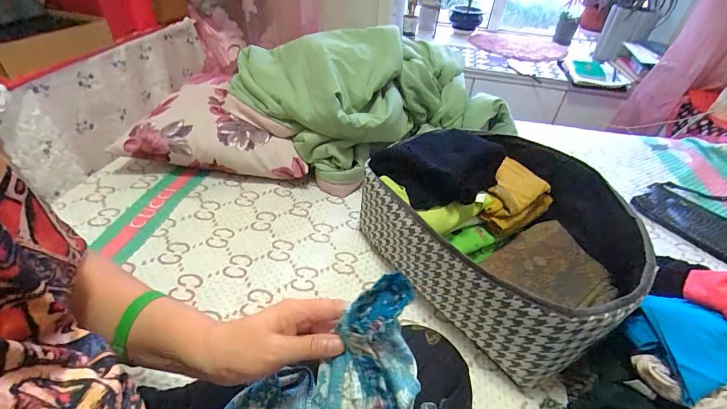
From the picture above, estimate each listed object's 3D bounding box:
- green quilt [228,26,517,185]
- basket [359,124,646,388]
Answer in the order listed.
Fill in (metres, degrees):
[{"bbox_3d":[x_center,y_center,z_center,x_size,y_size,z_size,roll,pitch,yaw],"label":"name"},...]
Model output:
[{"bbox_3d":[0.035,-0.257,0.837,0.682,0.229,0.339,-1,41,-6],"label":"green quilt"},{"bbox_3d":[0.246,0.038,0.607,0.381,0.180,0.416,-20,46,-25],"label":"basket"}]

